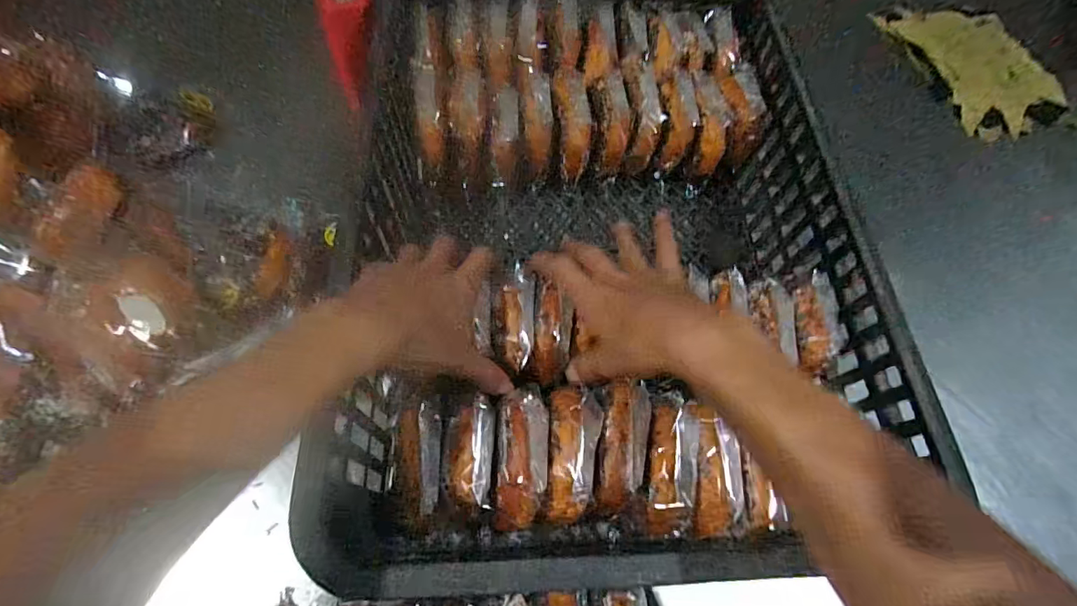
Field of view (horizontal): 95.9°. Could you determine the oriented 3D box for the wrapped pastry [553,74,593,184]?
[{"bbox_3d":[0.036,-0.183,0.508,0.031,0.045,0.110,-6,106,-6],"label":"wrapped pastry"}]

